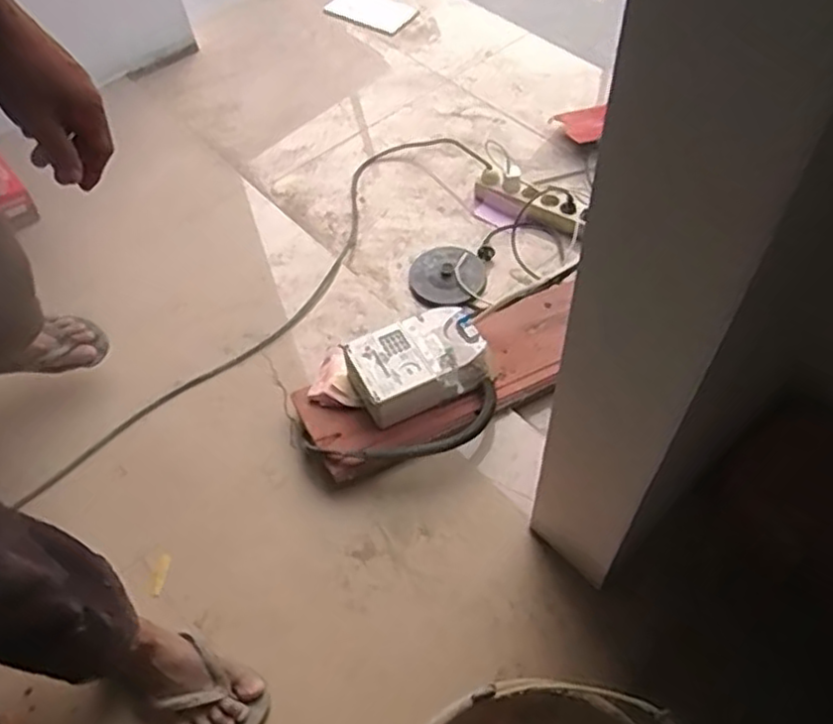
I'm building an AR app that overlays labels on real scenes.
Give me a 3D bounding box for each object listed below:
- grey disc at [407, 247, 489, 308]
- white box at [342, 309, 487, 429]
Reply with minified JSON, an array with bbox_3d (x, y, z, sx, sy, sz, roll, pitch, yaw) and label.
[{"bbox_3d":[0.058,-0.167,1.348,0.149,0.021,0.143,-2,54,3],"label":"grey disc"},{"bbox_3d":[-0.003,-0.001,1.123,0.216,0.072,0.144,-30,58,-17],"label":"white box"}]

